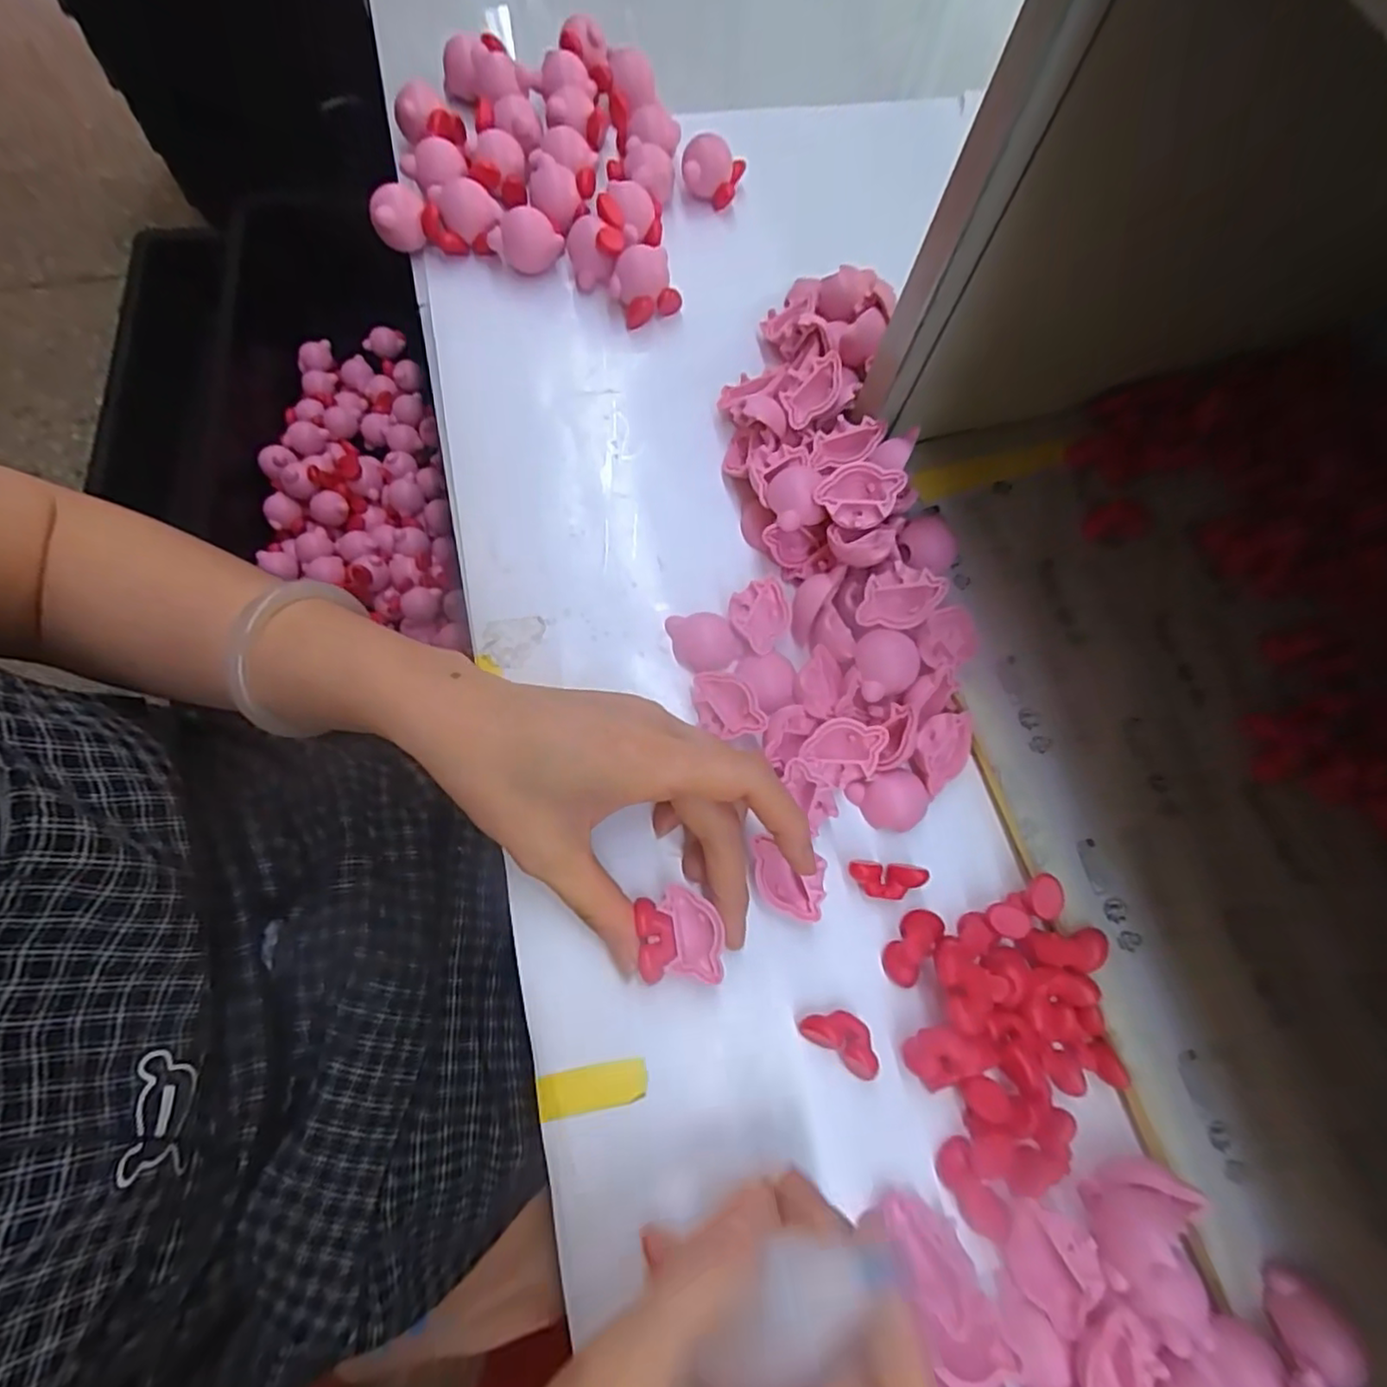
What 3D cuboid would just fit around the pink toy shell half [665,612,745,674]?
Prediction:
[{"bbox_3d":[0.005,-0.024,0.299,0.032,0.010,0.025,-5,73,-3],"label":"pink toy shell half"}]

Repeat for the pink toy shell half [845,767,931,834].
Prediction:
[{"bbox_3d":[0.084,0.046,0.281,0.033,0.011,0.024,-9,74,-4],"label":"pink toy shell half"}]

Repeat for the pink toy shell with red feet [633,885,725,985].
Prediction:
[{"bbox_3d":[-0.006,0.093,0.252,0.031,0.007,0.033,-5,73,-3],"label":"pink toy shell with red feet"}]

